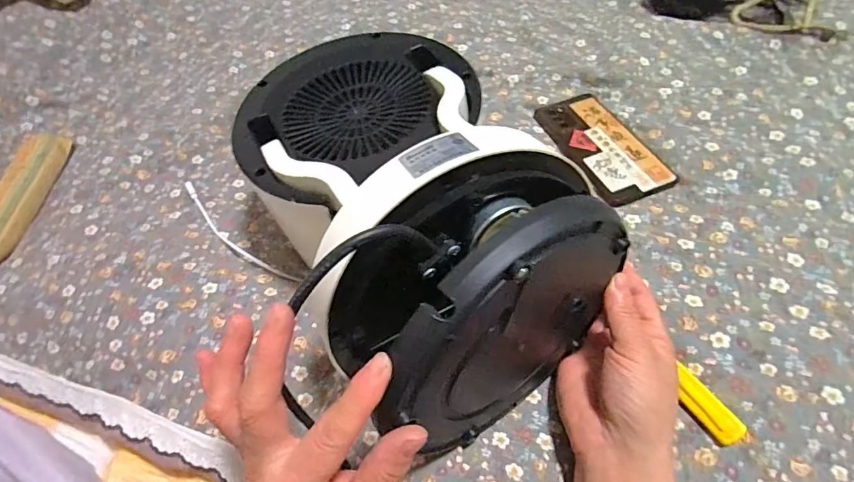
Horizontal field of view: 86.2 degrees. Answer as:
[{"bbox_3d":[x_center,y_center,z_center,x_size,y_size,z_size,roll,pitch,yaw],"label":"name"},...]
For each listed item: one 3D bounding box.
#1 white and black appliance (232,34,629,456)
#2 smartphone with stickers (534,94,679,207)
[{"bbox_3d":[-0.023,-0.032,0.366,0.190,0.193,0.326,-22,52,-12],"label":"white and black appliance"},{"bbox_3d":[0.189,-0.106,0.499,0.084,0.007,0.166,-18,53,-9],"label":"smartphone with stickers"}]

